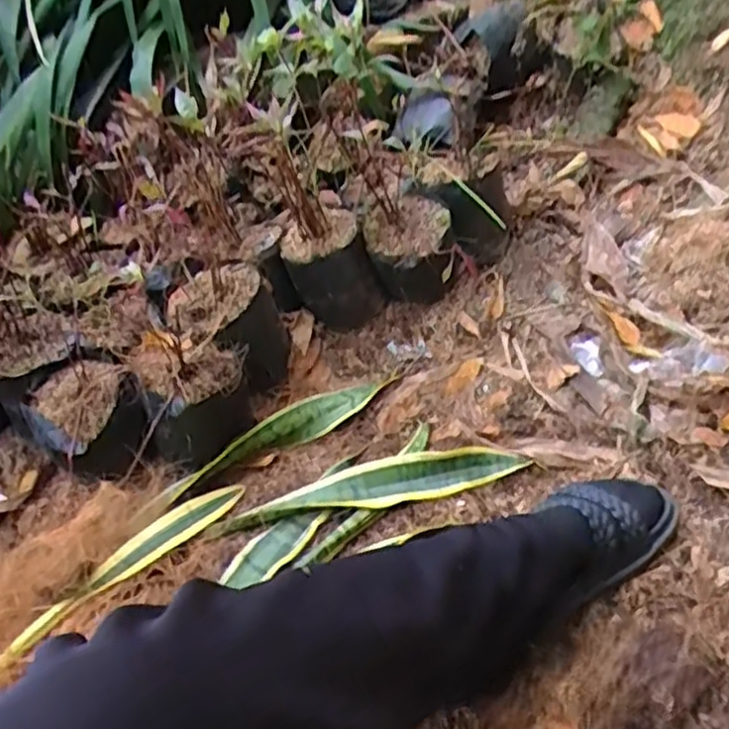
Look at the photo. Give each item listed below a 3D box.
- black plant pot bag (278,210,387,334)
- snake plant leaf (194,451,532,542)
[{"bbox_3d":[-0.043,-0.122,0.909,0.113,0.126,0.114,-13,41,-6],"label":"black plant pot bag"},{"bbox_3d":[0.001,0.124,0.738,0.324,0.026,0.048,-11,41,-3],"label":"snake plant leaf"}]

